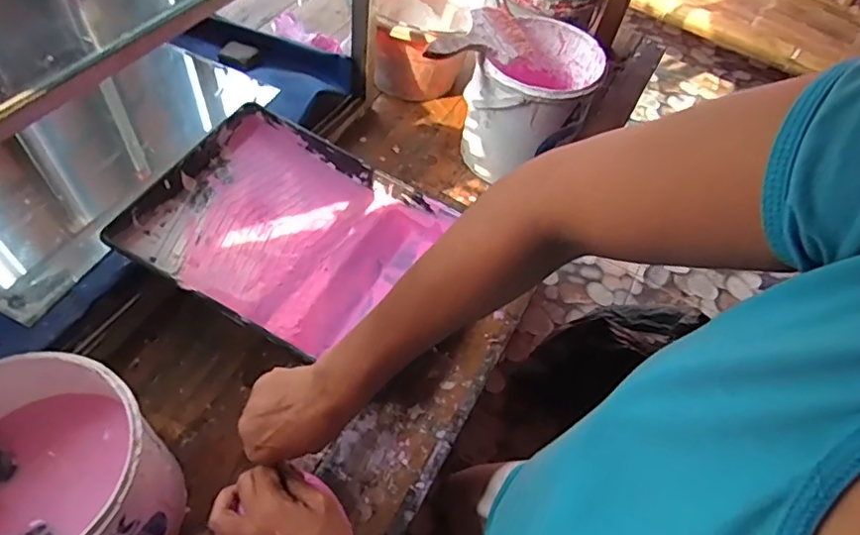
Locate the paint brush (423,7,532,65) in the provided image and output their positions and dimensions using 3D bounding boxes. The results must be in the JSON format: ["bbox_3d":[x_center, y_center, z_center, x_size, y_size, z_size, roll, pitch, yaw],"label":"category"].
[{"bbox_3d":[0.063,-0.305,0.762,0.195,0.018,0.088,-33,84,-39],"label":"paint brush"}]

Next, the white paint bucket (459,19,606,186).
[{"bbox_3d":[0.151,-0.251,0.868,0.175,0.182,0.184,23,57,11],"label":"white paint bucket"}]

